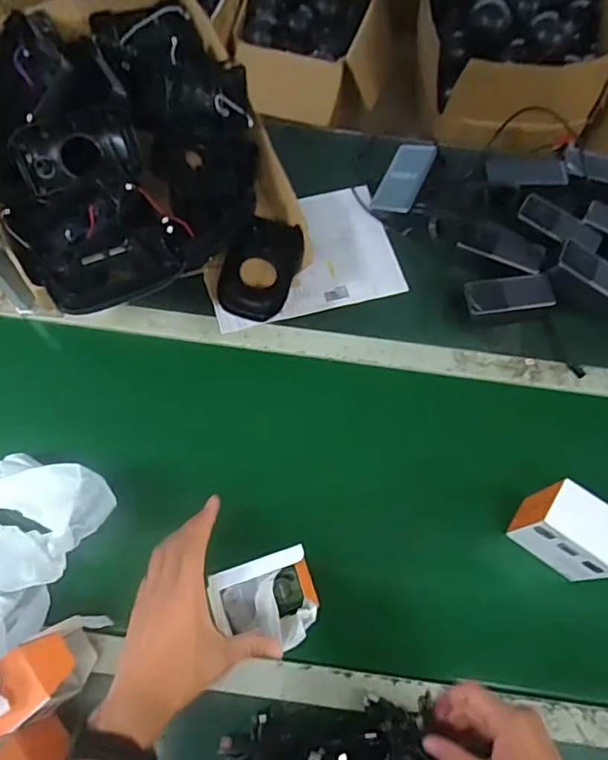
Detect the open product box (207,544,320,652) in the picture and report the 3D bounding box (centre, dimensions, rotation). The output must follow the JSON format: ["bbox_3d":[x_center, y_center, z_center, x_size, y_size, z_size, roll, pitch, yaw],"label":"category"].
[{"bbox_3d":[-0.039,0.228,0.559,0.103,0.062,0.084,-16,68,-4],"label":"open product box"}]

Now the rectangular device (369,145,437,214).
[{"bbox_3d":[0.160,-0.327,0.888,0.077,0.010,0.116,25,93,38],"label":"rectangular device"}]

